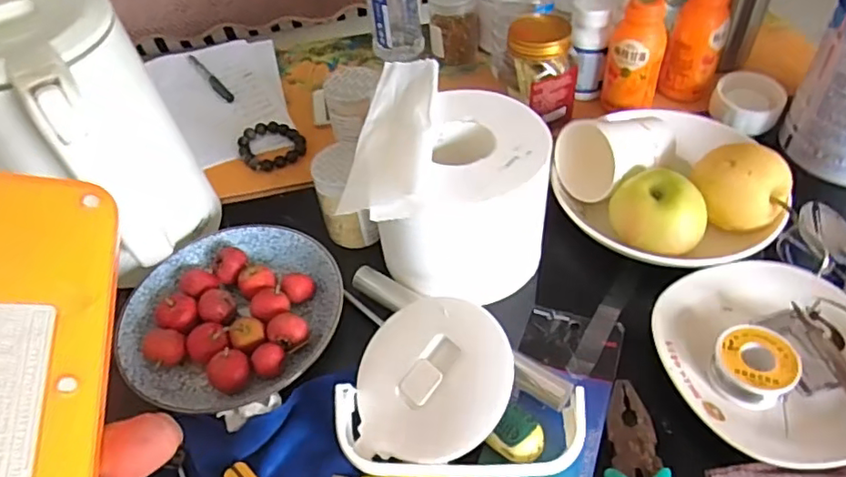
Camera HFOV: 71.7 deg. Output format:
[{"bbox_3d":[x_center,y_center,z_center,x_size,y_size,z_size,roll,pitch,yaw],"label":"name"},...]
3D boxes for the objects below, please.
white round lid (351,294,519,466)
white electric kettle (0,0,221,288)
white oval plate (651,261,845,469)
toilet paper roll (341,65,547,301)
[{"bbox_3d":[0.006,0.097,0.417,0.115,0.007,0.113,-12,59,20],"label":"white round lid"},{"bbox_3d":[-0.259,-0.070,0.473,0.127,0.207,0.162,-28,52,-19],"label":"white electric kettle"},{"bbox_3d":[0.261,0.083,0.429,0.156,0.029,0.158,-11,48,-5],"label":"white oval plate"},{"bbox_3d":[0.028,-0.048,0.495,0.146,0.125,0.172,5,49,9],"label":"toilet paper roll"}]

